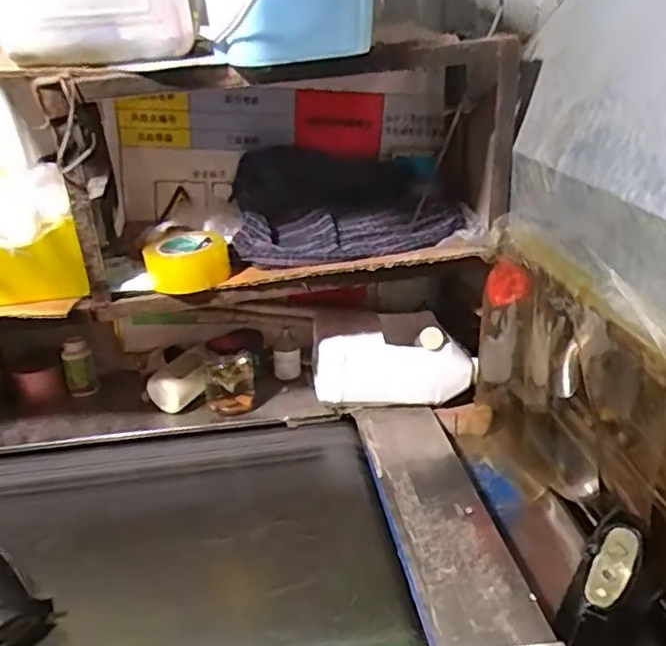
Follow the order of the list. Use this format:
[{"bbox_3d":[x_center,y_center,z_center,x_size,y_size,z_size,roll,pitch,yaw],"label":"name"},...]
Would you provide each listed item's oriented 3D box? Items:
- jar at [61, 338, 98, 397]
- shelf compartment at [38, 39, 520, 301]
[{"bbox_3d":[-0.462,0.082,1.147,0.048,0.116,0.039,-14,29,-22],"label":"jar"},{"bbox_3d":[-0.046,-0.250,0.957,0.629,0.292,0.312,-7,27,-9],"label":"shelf compartment"}]

